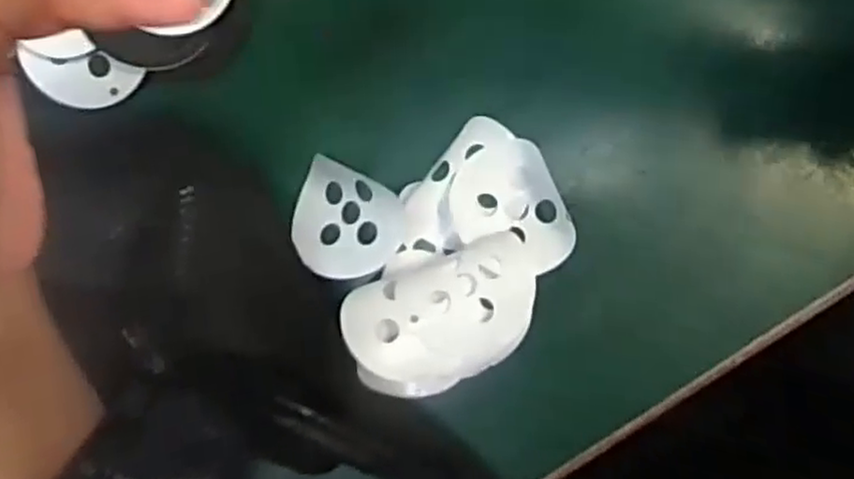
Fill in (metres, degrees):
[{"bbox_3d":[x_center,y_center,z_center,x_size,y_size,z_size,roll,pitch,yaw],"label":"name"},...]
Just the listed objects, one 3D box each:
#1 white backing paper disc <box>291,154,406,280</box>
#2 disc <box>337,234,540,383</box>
[{"bbox_3d":[-0.039,-0.008,0.319,0.056,0.010,0.046,29,89,24],"label":"white backing paper disc"},{"bbox_3d":[0.010,0.035,0.313,0.084,0.016,0.052,-21,90,7],"label":"disc"}]

